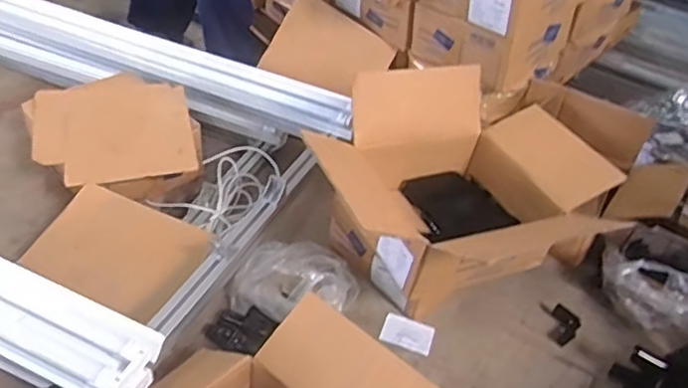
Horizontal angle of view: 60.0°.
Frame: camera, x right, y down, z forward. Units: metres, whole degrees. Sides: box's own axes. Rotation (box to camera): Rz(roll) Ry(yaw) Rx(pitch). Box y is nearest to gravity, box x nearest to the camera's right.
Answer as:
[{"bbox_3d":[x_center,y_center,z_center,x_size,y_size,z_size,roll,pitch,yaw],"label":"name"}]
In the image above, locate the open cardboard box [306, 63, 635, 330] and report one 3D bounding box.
[{"bbox_3d":[0.221,0.023,1.153,0.578,0.342,0.418,-10,42,-21],"label":"open cardboard box"}]

